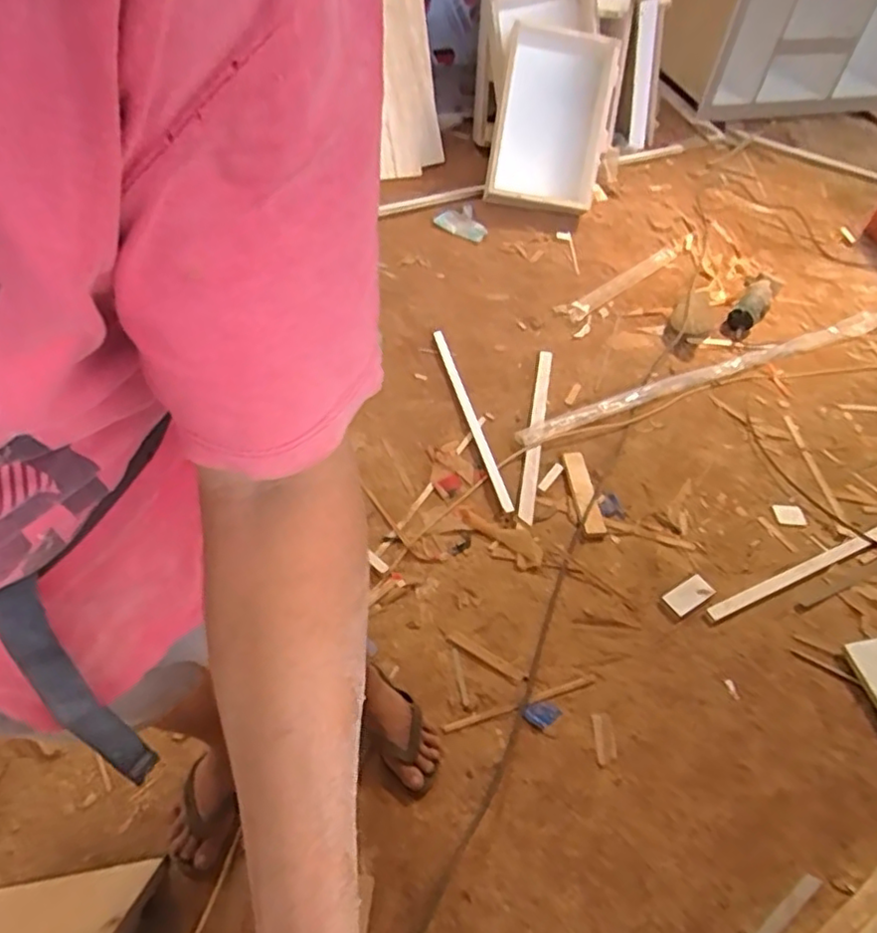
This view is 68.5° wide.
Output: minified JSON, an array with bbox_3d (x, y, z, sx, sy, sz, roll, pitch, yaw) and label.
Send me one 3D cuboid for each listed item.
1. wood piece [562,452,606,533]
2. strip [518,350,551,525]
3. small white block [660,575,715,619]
[{"bbox_3d":[0.322,0.052,1.426,0.048,0.024,0.215,-4,51,-7],"label":"wood piece"},{"bbox_3d":[0.233,-0.096,1.531,0.034,0.019,0.542,10,51,5],"label":"strip"},{"bbox_3d":[0.493,0.251,1.267,0.100,0.016,0.051,-25,56,-22],"label":"small white block"}]

